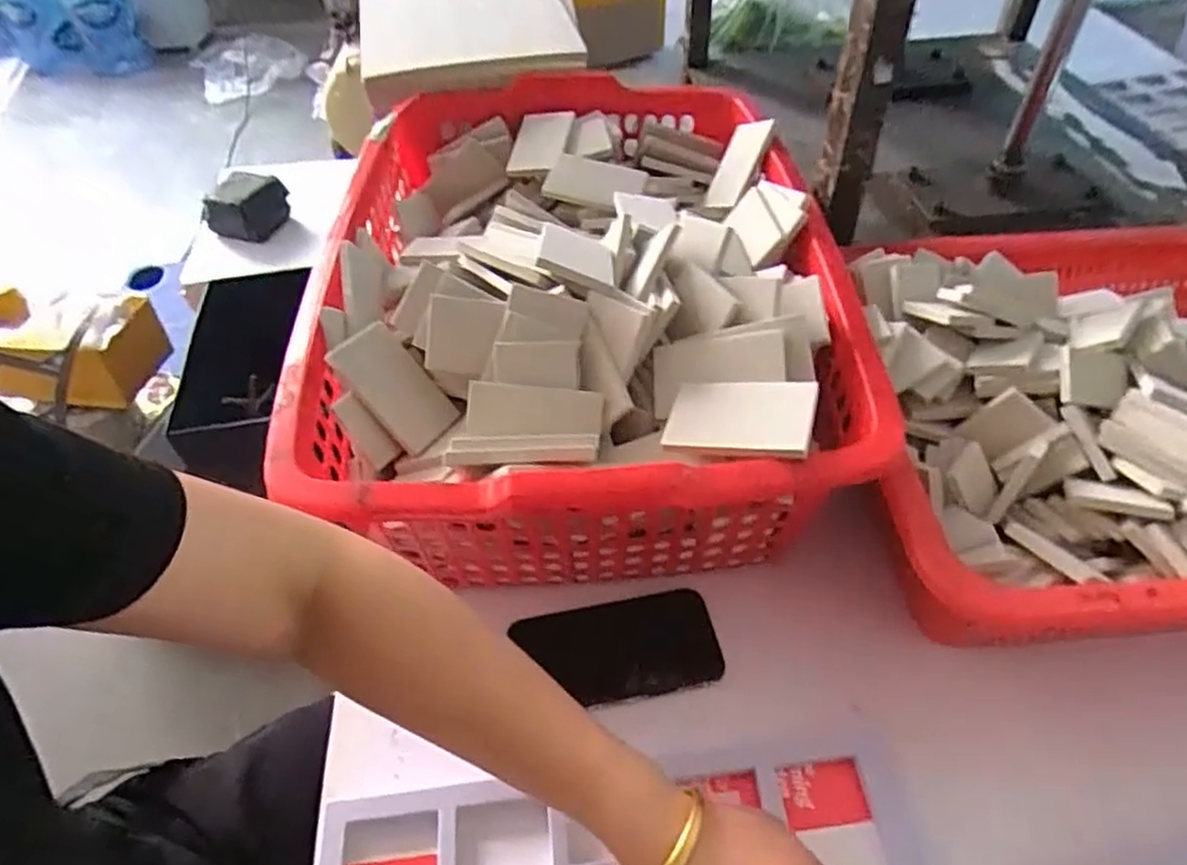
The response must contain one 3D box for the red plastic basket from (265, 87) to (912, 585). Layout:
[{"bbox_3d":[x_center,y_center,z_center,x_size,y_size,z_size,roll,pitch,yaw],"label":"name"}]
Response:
[{"bbox_3d":[-0.012,-0.120,0.643,0.399,0.170,0.538,-2,47,-1],"label":"red plastic basket"}]

